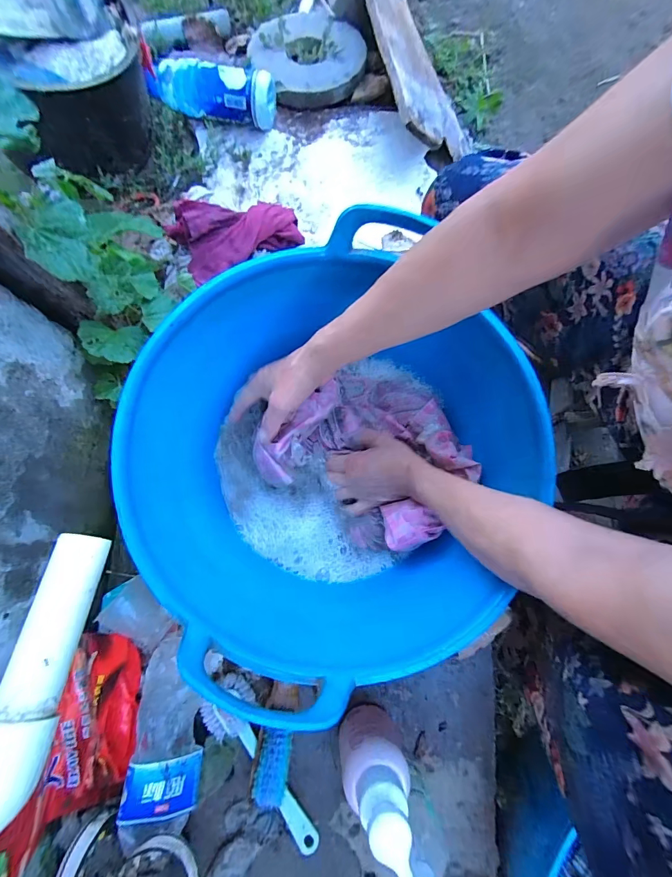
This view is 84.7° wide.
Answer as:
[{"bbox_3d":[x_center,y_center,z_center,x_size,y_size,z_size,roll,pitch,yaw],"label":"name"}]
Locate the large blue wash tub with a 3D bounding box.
[{"bbox_3d":[0.012,0.009,0.386,0.365,0.187,0.380,0,78,0],"label":"large blue wash tub"}]

